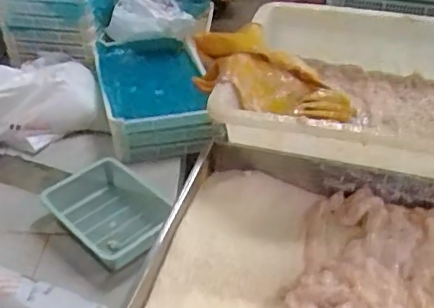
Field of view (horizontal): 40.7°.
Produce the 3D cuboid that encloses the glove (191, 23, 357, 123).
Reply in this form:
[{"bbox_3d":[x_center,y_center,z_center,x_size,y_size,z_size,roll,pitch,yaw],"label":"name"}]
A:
[{"bbox_3d":[0.087,-0.109,0.895,0.247,0.081,0.130,17,31,-25],"label":"glove"}]

